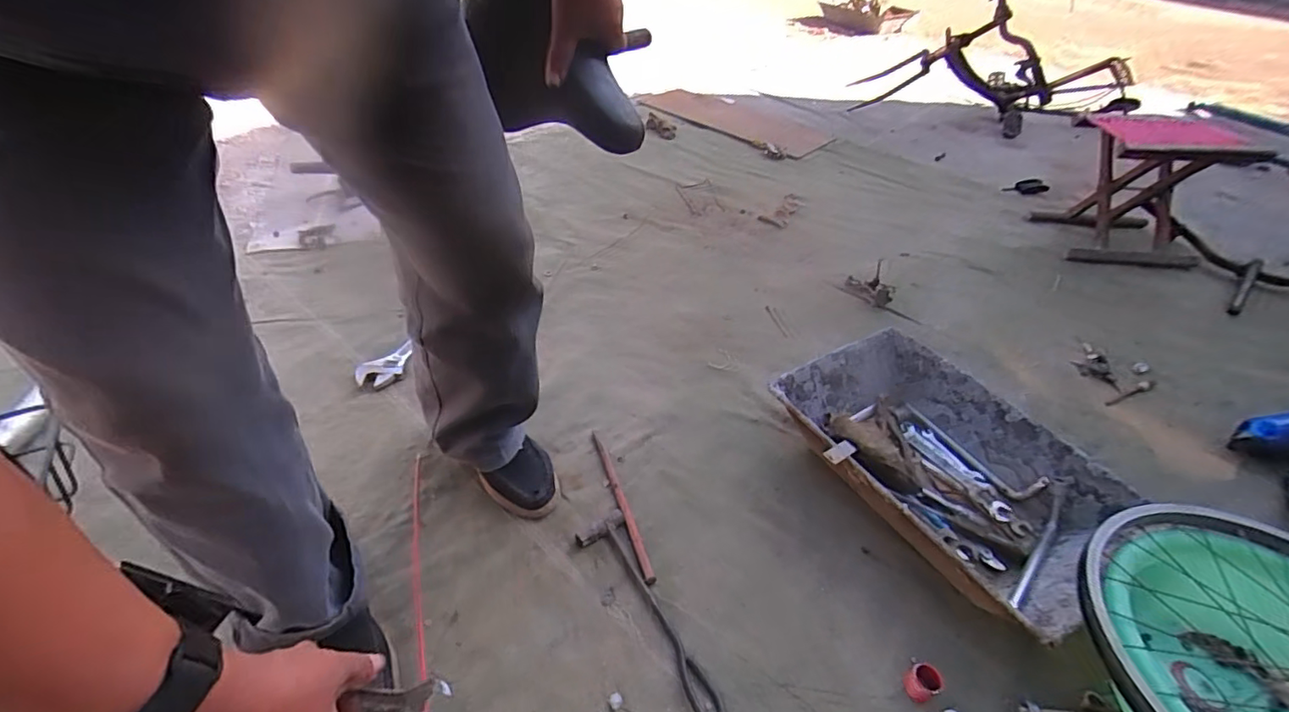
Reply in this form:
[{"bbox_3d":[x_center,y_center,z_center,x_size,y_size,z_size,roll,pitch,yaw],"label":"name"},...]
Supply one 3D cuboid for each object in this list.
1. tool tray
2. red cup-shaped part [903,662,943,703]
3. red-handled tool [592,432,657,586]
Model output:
[{"bbox_3d":[0.445,0.175,0.874,0.319,0.120,0.481,-17,45,-23],"label":"tool tray"},{"bbox_3d":[0.330,0.385,0.670,0.038,0.031,0.035,3,41,-2],"label":"red cup-shaped part"},{"bbox_3d":[-0.036,0.222,0.865,0.015,0.014,0.278,-10,43,-17],"label":"red-handled tool"}]

